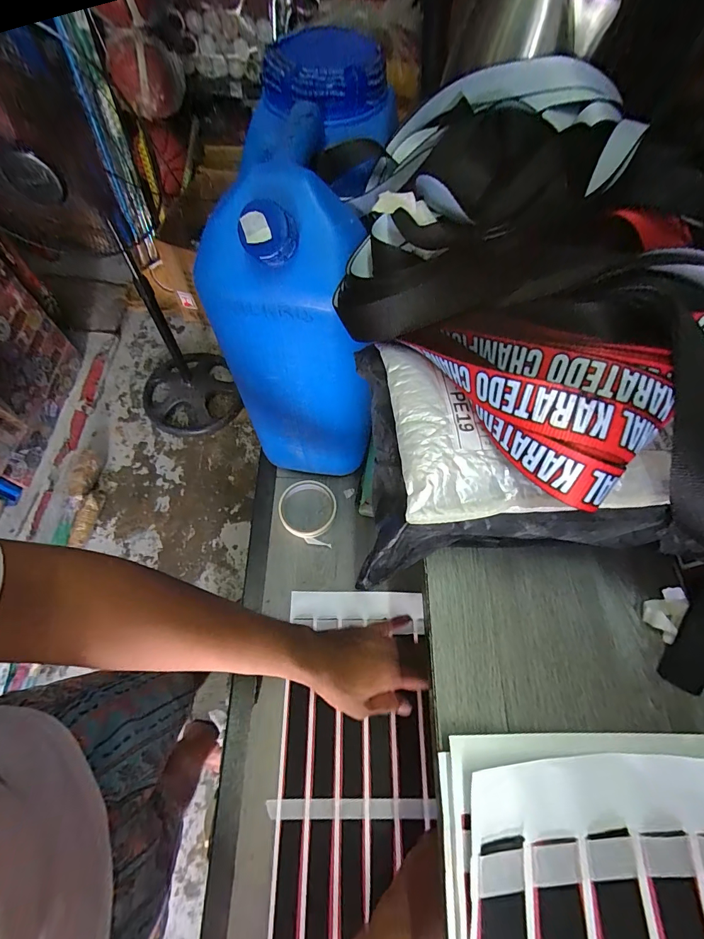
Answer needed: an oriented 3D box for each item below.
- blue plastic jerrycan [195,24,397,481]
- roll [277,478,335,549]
[{"bbox_3d":[-0.050,-0.194,0.483,0.155,0.392,0.252,5,64,-1],"label":"blue plastic jerrycan"},{"bbox_3d":[-0.071,0.063,0.612,0.089,0.021,0.103,8,64,0],"label":"roll"}]

